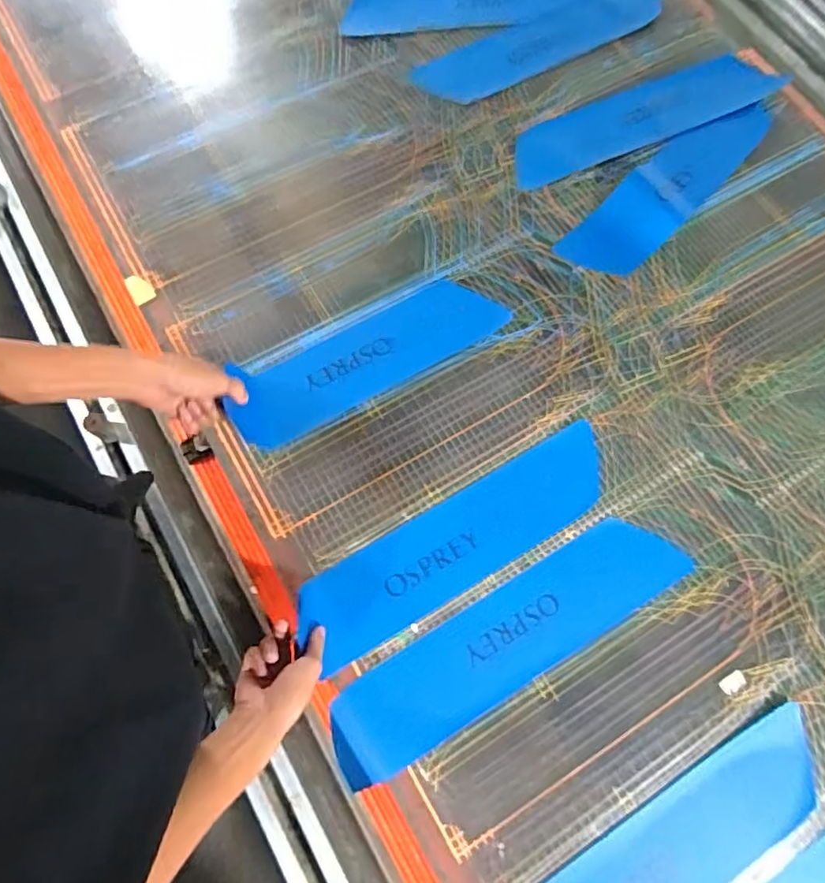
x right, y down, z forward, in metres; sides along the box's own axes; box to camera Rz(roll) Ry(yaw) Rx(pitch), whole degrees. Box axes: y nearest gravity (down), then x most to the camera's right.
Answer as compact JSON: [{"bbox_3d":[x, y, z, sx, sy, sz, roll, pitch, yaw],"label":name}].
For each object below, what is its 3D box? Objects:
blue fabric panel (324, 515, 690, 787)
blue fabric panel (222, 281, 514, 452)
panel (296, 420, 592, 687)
[{"bbox_3d":[0.112,0.229,0.671,0.452,0.006,0.103,-30,75,-11],"label":"blue fabric panel"},{"bbox_3d":[-0.057,-0.113,0.776,0.385,0.009,0.119,-26,72,-12],"label":"blue fabric panel"},{"bbox_3d":[0.064,0.123,0.705,0.417,0.010,0.107,-29,75,-11],"label":"panel"}]

